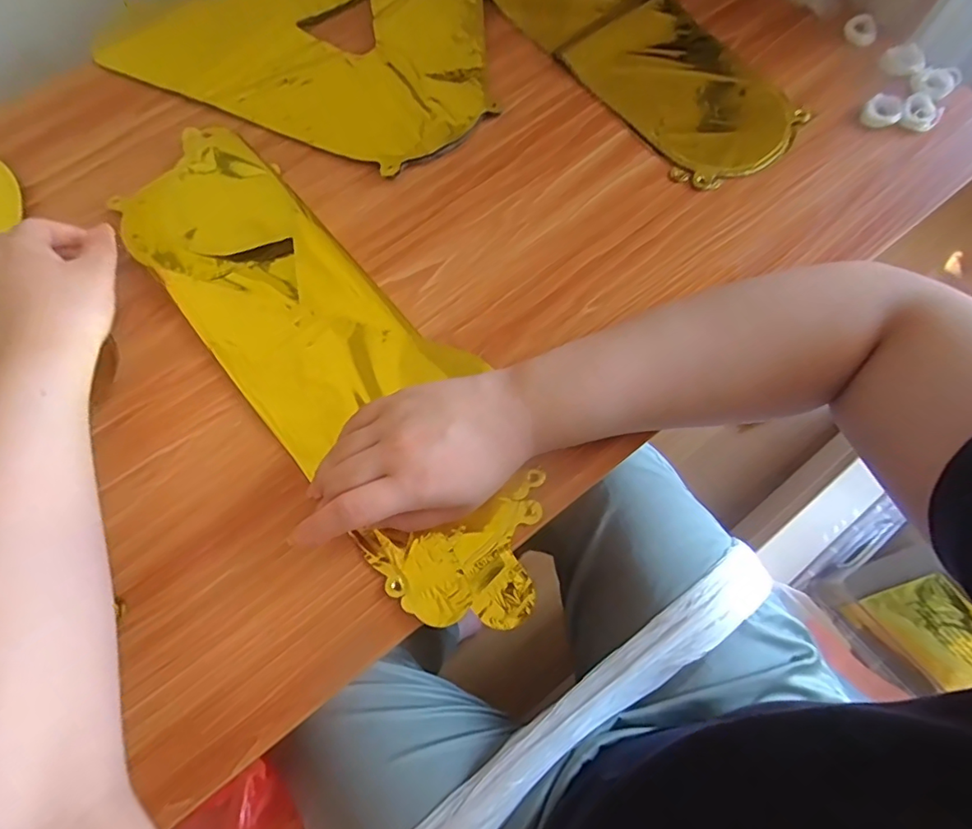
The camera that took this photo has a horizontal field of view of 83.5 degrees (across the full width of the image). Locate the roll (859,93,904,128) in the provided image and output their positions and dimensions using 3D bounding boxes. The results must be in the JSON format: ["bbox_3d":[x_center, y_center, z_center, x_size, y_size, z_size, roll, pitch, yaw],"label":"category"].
[{"bbox_3d":[0.337,-0.257,0.466,0.029,0.021,0.023,38,77,11],"label":"roll"}]

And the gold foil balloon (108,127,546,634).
[{"bbox_3d":[-0.110,-0.043,0.389,0.134,0.011,0.430,-37,76,-10],"label":"gold foil balloon"}]

